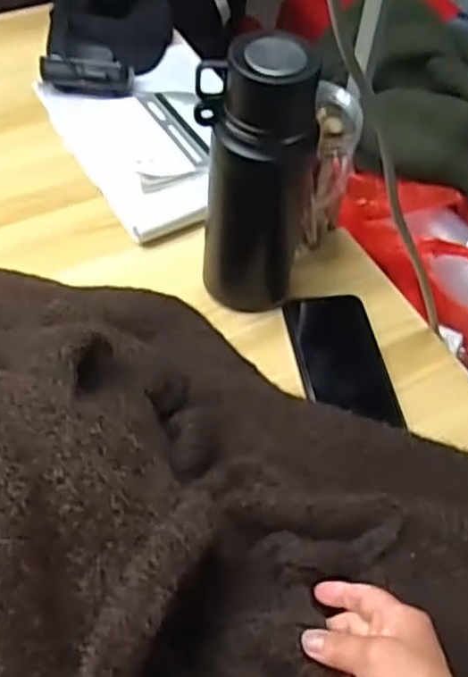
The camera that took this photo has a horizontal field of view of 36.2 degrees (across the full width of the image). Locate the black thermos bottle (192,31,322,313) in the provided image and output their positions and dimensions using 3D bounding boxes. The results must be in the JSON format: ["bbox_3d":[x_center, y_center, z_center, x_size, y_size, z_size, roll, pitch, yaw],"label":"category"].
[{"bbox_3d":[0.018,-0.131,0.594,0.091,0.234,0.078,13,54,4],"label":"black thermos bottle"}]

